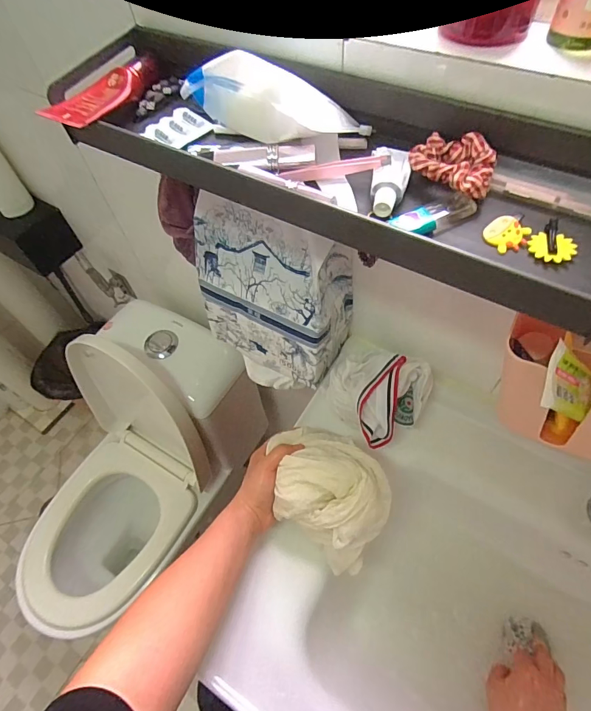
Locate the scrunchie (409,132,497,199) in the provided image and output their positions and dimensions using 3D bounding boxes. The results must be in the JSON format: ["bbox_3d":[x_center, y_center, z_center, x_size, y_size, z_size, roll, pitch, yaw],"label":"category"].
[{"bbox_3d":[0.120,-0.150,0.319,0.063,0.019,0.045,19,61,15],"label":"scrunchie"}]

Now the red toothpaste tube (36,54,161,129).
[{"bbox_3d":[-0.188,-0.266,0.414,0.044,0.018,0.139,18,61,14],"label":"red toothpaste tube"}]

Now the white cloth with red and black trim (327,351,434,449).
[{"bbox_3d":[0.115,0.044,0.569,0.123,0.074,0.123,-33,62,-16],"label":"white cloth with red and black trim"}]

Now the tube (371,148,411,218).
[{"bbox_3d":[0.077,-0.145,0.336,0.029,0.014,0.076,5,58,7],"label":"tube"}]

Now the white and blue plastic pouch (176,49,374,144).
[{"bbox_3d":[-0.018,-0.207,0.340,0.155,0.051,0.047,9,59,9],"label":"white and blue plastic pouch"}]

